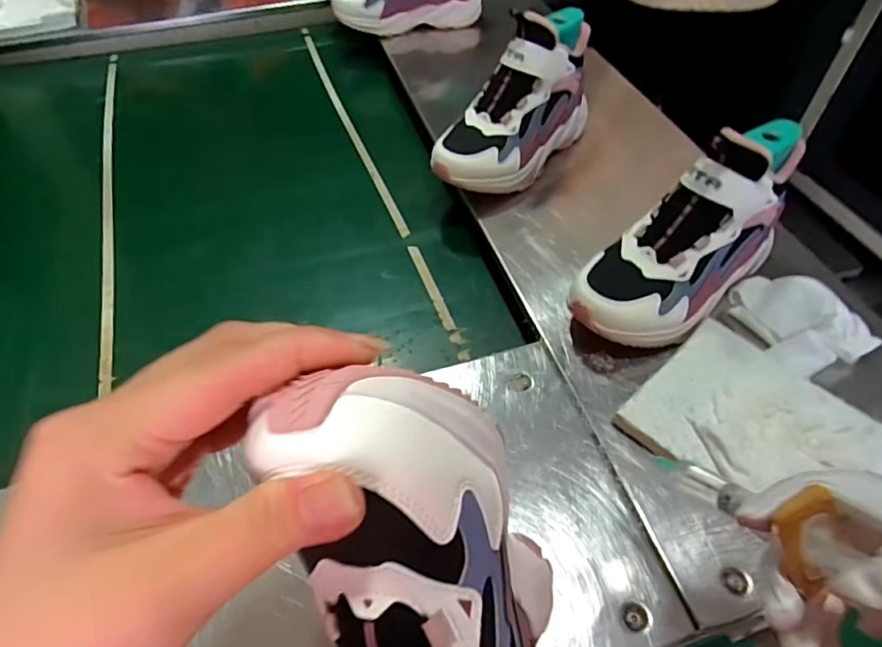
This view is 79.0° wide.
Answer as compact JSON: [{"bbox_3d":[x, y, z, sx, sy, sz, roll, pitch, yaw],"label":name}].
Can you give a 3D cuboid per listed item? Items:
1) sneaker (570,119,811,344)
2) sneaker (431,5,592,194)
[{"bbox_3d":[0.205,-0.072,0.444,0.209,0.143,0.093,-37,59,-24],"label":"sneaker"},{"bbox_3d":[0.084,-0.238,0.571,0.082,0.131,0.204,31,59,24],"label":"sneaker"}]

